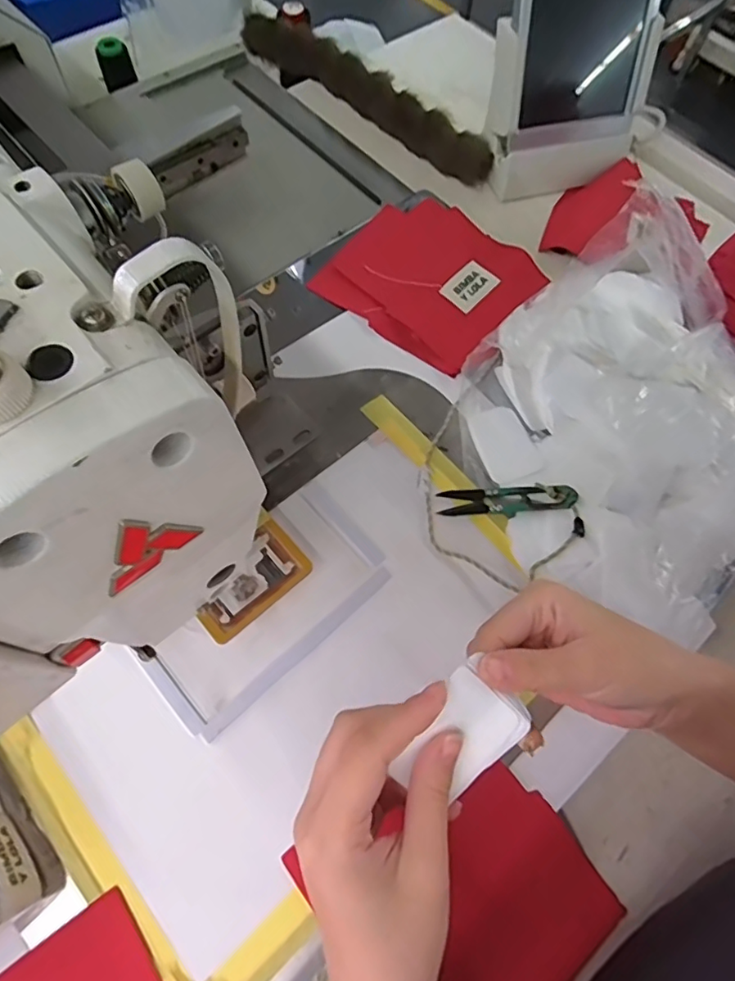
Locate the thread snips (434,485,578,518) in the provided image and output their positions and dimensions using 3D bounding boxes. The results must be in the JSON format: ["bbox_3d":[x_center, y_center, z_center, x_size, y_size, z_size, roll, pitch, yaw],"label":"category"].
[{"bbox_3d":[0.108,0.008,0.424,0.102,0.010,0.022,2,65,-3],"label":"thread snips"}]

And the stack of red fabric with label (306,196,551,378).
[{"bbox_3d":[0.061,-0.204,0.521,0.171,0.014,0.168,37,68,12],"label":"stack of red fabric with label"}]

